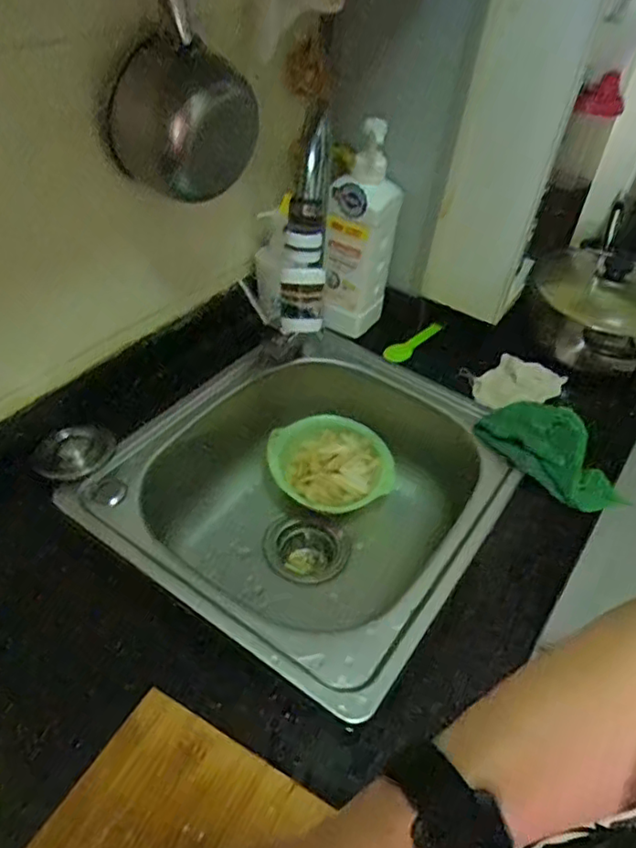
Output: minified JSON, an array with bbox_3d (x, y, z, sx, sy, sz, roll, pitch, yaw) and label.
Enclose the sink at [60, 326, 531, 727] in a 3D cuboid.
[{"bbox_3d":[-0.010,0.110,0.764,0.384,0.187,0.432,28,47,21],"label":"sink"}]

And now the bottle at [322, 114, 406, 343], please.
[{"bbox_3d":[0.060,-0.259,0.830,0.091,0.255,0.090,11,43,4],"label":"bottle"}]

